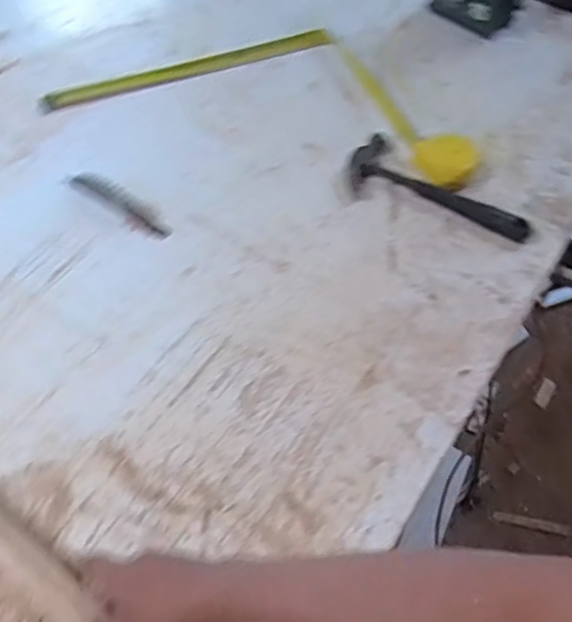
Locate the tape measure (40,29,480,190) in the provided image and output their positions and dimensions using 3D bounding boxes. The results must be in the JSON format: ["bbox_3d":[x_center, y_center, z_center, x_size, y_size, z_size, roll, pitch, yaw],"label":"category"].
[{"bbox_3d":[-0.012,-0.336,0.955,0.599,0.034,0.277,14,56,7],"label":"tape measure"}]

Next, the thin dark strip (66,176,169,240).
[{"bbox_3d":[-0.209,-0.139,0.818,0.160,0.014,0.036,33,60,18],"label":"thin dark strip"}]

